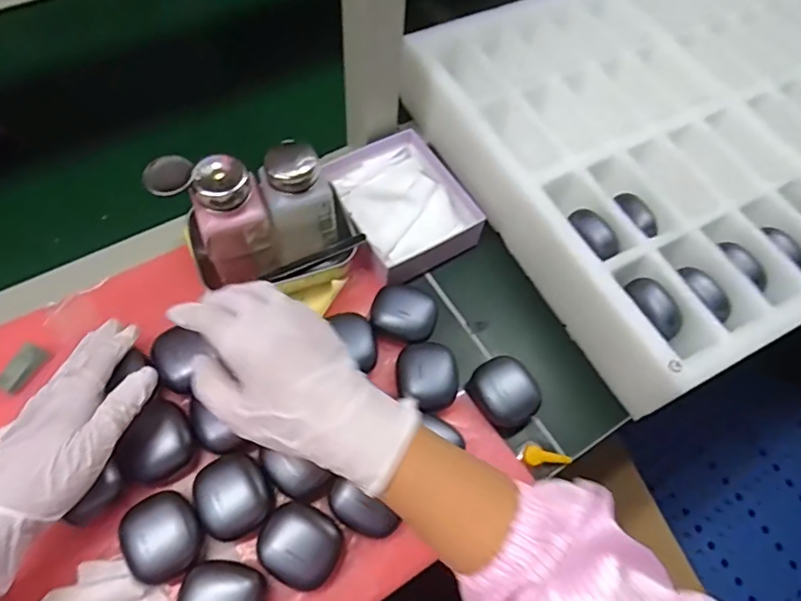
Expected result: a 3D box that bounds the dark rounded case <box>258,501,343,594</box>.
[{"bbox_3d":[-0.072,0.177,0.387,0.052,0.028,0.051,21,62,6],"label":"dark rounded case"}]

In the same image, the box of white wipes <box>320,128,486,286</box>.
[{"bbox_3d":[0.000,-0.095,0.531,0.116,0.033,0.139,-25,67,-17],"label":"box of white wipes"}]

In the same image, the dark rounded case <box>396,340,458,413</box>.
[{"bbox_3d":[0.022,0.061,0.441,0.049,0.021,0.055,-6,63,-3],"label":"dark rounded case"}]

